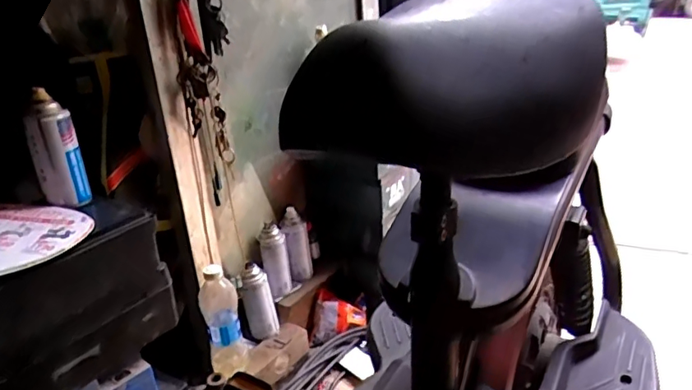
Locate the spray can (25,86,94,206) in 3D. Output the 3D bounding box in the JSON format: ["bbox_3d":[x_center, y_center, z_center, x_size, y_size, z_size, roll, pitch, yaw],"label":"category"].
[{"bbox_3d":[-0.433,-0.065,0.789,0.048,0.160,0.055,4,25,19],"label":"spray can"}]

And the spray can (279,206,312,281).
[{"bbox_3d":[-0.108,0.112,1.157,0.057,0.152,0.065,-5,23,-1],"label":"spray can"}]

